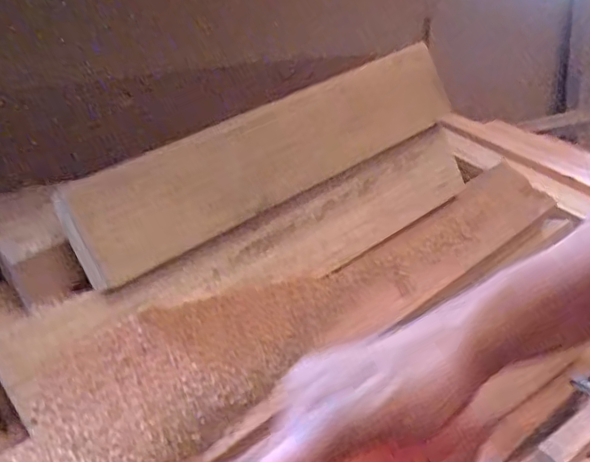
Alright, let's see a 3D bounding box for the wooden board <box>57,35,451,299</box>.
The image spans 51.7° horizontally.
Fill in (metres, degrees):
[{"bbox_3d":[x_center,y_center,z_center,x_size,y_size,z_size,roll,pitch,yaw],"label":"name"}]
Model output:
[{"bbox_3d":[-0.008,-0.102,0.736,0.533,0.113,0.034,-31,13,-33],"label":"wooden board"}]

